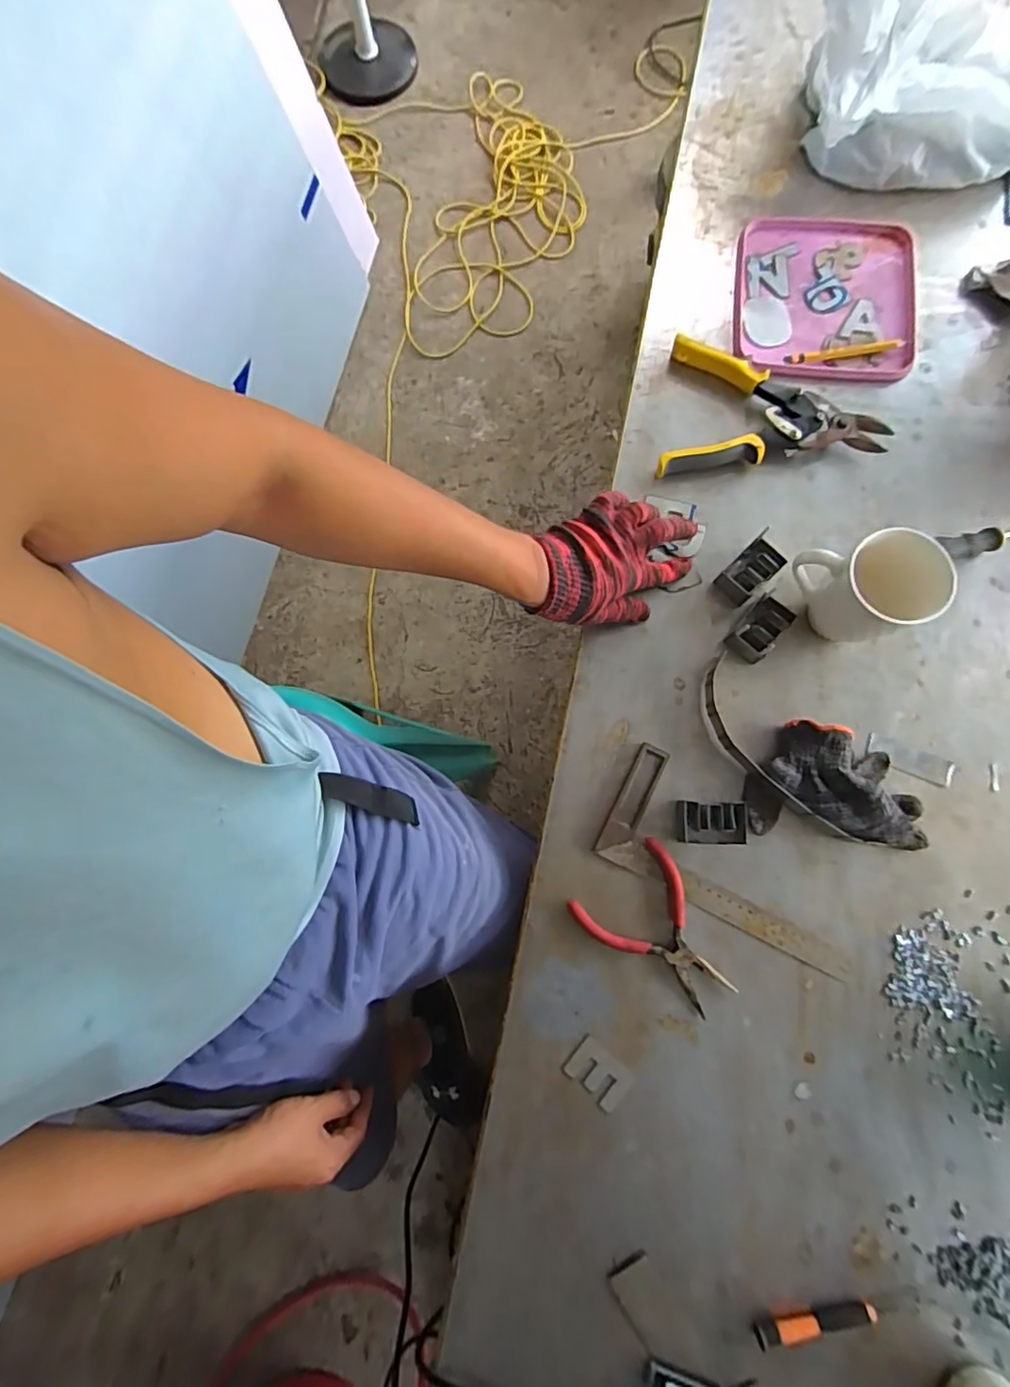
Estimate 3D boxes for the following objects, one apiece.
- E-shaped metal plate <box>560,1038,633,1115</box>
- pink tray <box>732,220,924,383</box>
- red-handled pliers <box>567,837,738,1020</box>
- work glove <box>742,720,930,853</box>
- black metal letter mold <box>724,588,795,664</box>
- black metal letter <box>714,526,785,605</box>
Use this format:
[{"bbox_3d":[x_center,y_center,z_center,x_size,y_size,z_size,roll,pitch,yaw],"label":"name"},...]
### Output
[{"bbox_3d":[0.082,0.333,0.504,0.053,0.006,0.035,43,83,8],"label":"E-shaped metal plate"},{"bbox_3d":[0.351,-0.431,0.632,0.192,0.011,0.196,5,79,2],"label":"pink tray"},{"bbox_3d":[0.142,0.215,0.514,0.100,0.009,0.142,-40,81,-6],"label":"red-handled pliers"},{"bbox_3d":[0.308,0.084,0.523,0.160,0.039,0.111,6,79,2],"label":"work glove"},{"bbox_3d":[0.243,-0.062,0.552,0.037,0.031,0.062,40,82,8],"label":"black metal letter mold"},{"bbox_3d":[0.239,-0.119,0.563,0.055,0.031,0.036,-42,82,-7],"label":"black metal letter"}]

